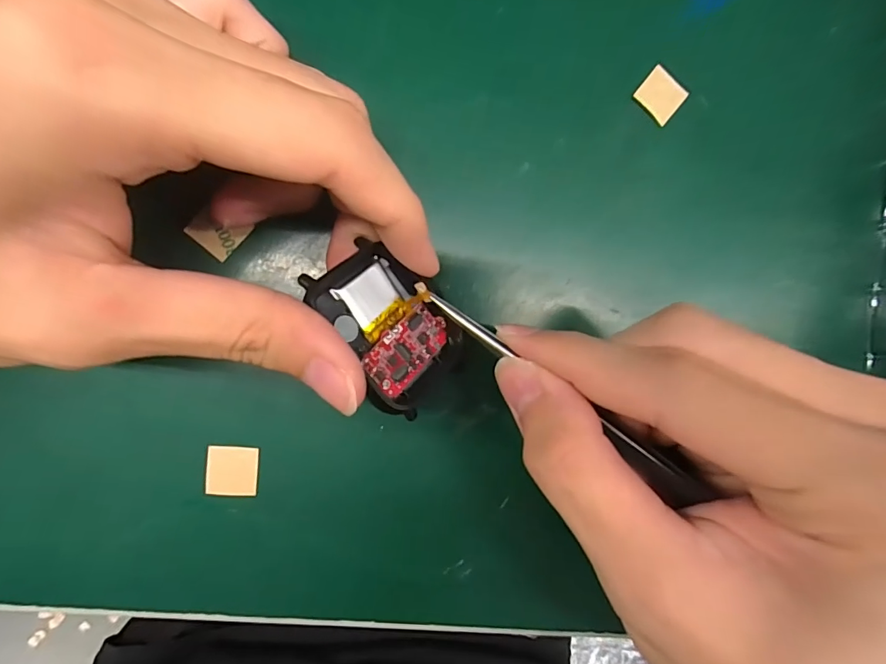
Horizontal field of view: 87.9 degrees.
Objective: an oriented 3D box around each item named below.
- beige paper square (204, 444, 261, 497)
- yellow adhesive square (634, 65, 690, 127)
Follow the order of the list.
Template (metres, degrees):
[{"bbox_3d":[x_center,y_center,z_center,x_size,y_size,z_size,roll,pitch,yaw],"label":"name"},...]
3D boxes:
[{"bbox_3d":[-0.067,0.044,0.145,0.015,0.004,0.015,4,90,-8],"label":"beige paper square"},{"bbox_3d":[0.076,-0.083,0.161,0.015,0.004,0.015,40,84,-5],"label":"yellow adhesive square"}]

